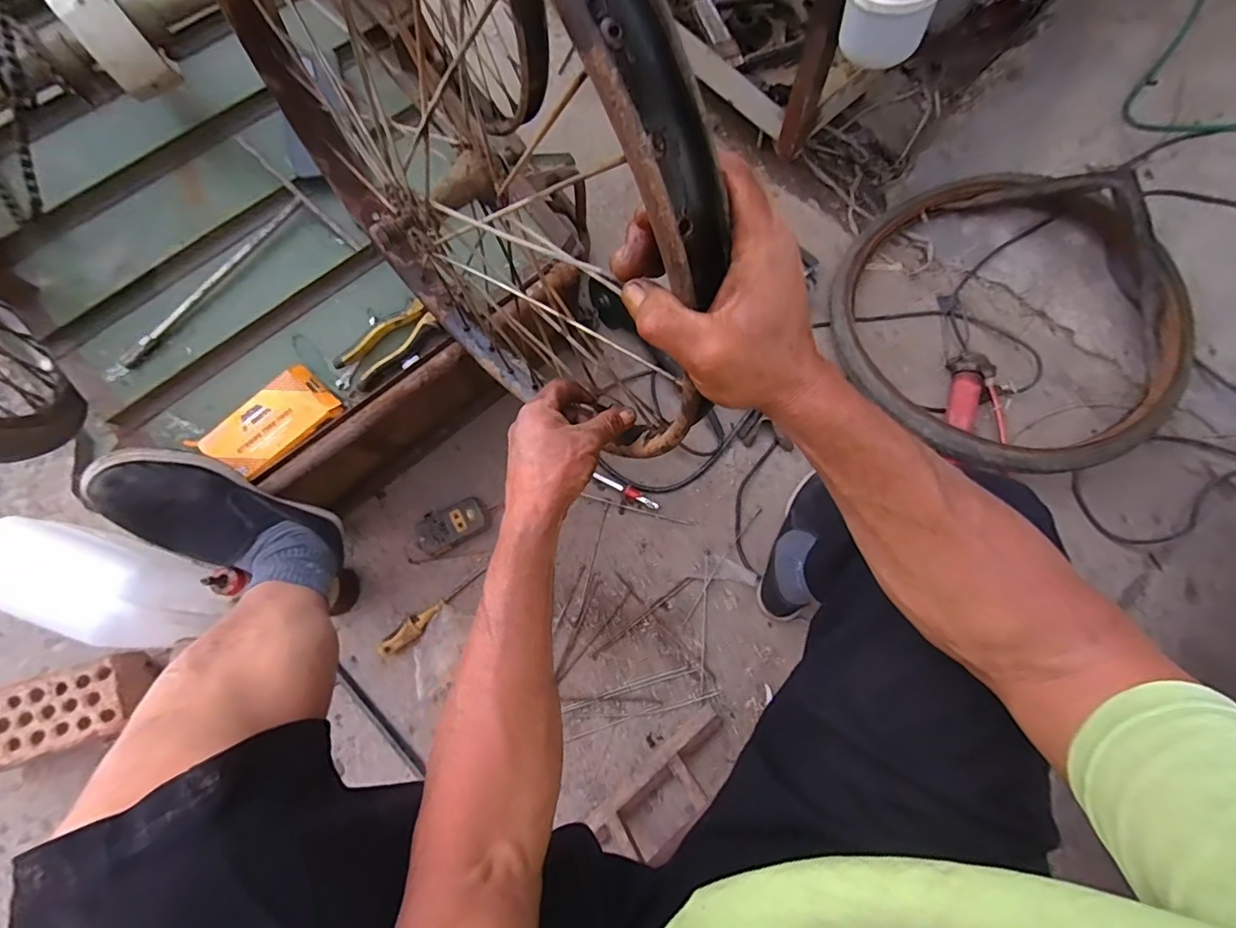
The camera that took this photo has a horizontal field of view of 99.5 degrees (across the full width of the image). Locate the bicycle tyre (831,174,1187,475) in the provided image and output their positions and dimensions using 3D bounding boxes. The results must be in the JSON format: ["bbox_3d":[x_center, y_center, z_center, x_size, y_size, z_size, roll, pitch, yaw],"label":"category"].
[{"bbox_3d":[0.682,-0.259,0.899,0.565,0.112,0.544,-1,74,4],"label":"bicycle tyre"}]

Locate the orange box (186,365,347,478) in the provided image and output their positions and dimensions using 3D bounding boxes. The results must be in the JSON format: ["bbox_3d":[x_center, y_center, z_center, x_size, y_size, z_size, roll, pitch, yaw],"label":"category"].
[{"bbox_3d":[-0.418,-0.049,0.631,0.147,0.024,0.074,-43,79,-9],"label":"orange box"}]

